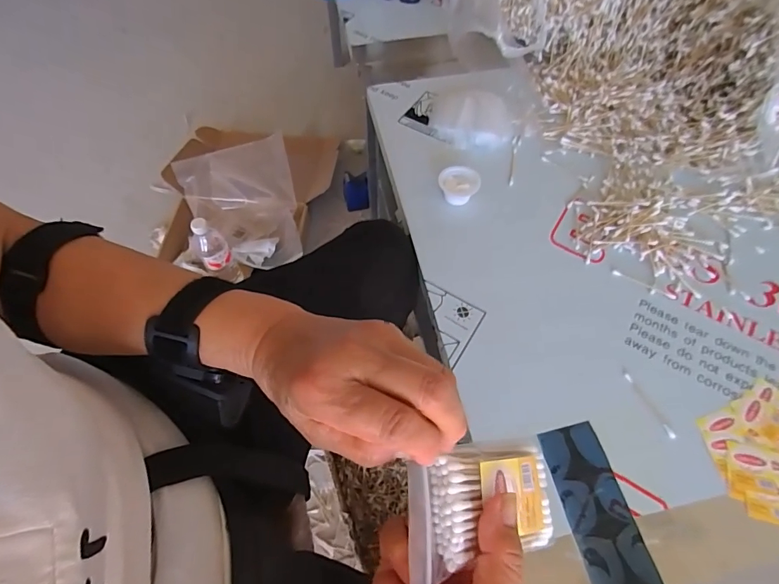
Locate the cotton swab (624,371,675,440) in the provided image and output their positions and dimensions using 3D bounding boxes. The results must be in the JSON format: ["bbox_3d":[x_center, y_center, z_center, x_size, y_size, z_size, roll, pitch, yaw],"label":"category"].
[{"bbox_3d":[0.271,0.116,0.436,0.008,0.004,0.075,-22,64,-10],"label":"cotton swab"}]

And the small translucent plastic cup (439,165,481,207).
[{"bbox_3d":[0.093,-0.142,0.568,0.053,0.028,0.049,0,61,0],"label":"small translucent plastic cup"}]

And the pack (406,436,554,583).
[{"bbox_3d":[0.051,0.112,0.222,0.088,0.013,0.059,1,76,-23],"label":"pack"}]

